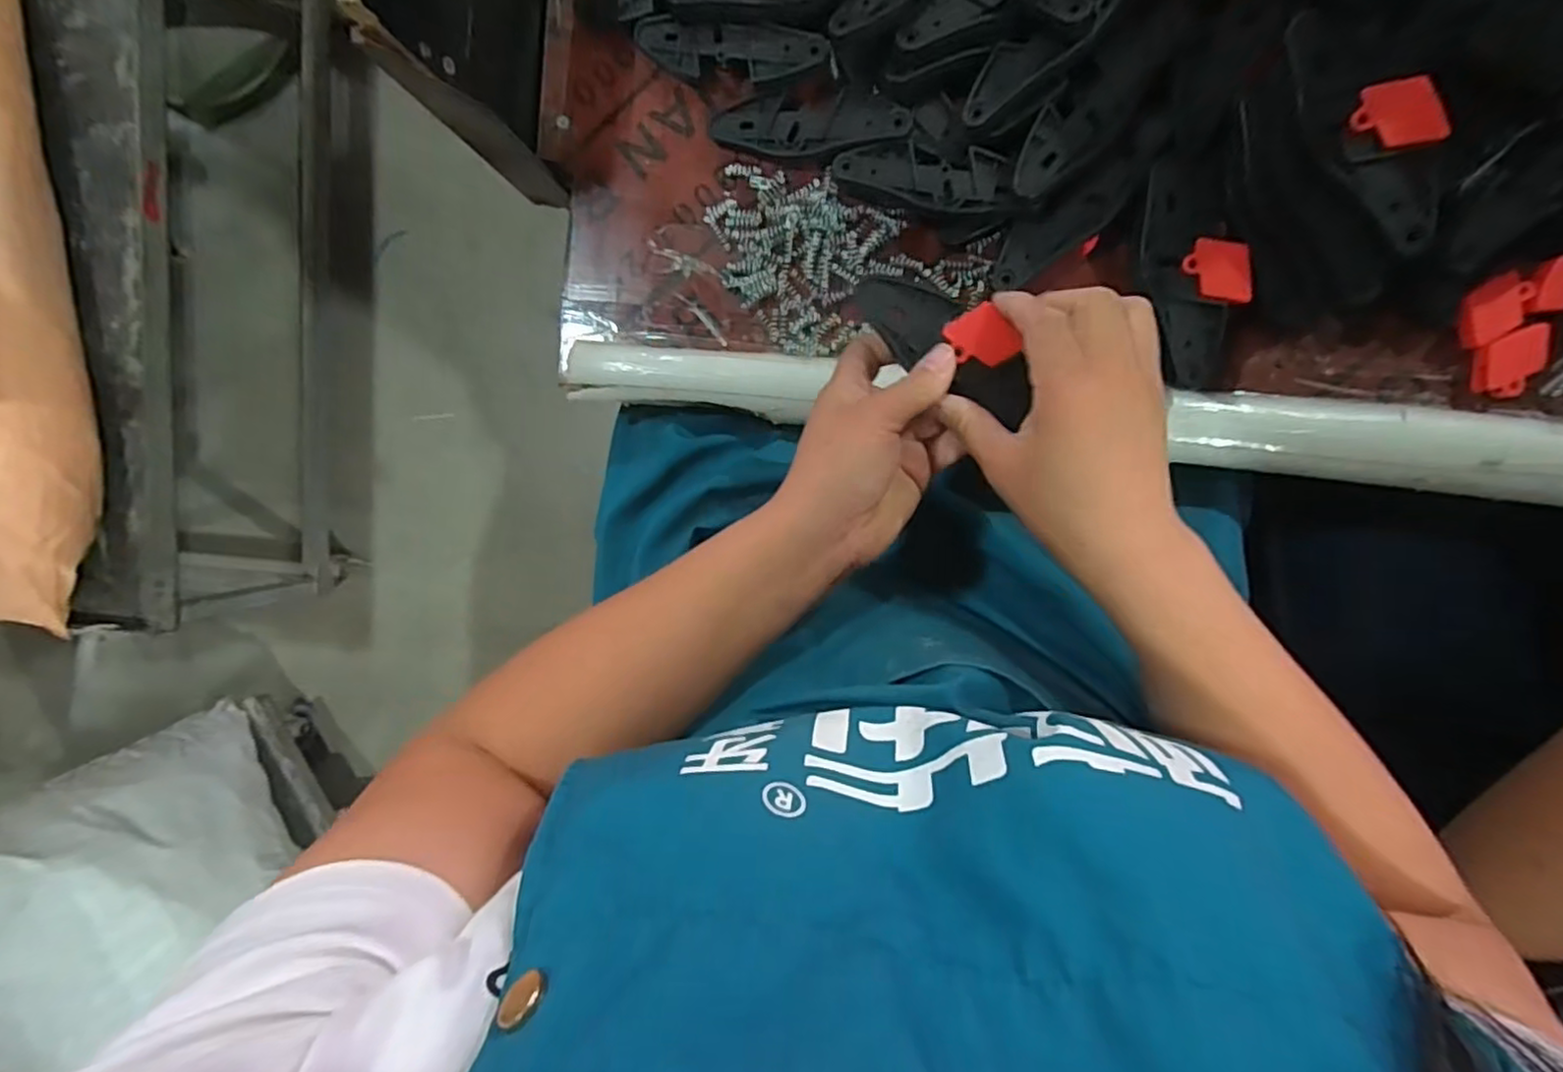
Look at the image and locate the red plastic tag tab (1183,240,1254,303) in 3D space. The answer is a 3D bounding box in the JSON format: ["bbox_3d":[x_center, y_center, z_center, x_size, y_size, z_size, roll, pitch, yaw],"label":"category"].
[{"bbox_3d":[0.246,-0.149,0.378,0.036,0.004,0.033,8,96,7],"label":"red plastic tag tab"}]

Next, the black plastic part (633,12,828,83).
[{"bbox_3d":[-0.032,-0.299,0.416,0.118,0.016,0.030,13,97,6],"label":"black plastic part"}]

